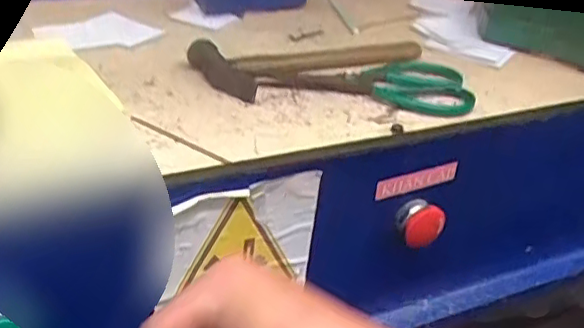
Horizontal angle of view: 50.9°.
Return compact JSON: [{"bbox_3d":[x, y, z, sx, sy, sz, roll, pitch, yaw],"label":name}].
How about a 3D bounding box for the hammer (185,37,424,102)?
[{"bbox_3d":[0.001,-0.090,0.543,0.210,0.045,0.074,-1,31,16],"label":"hammer"}]

